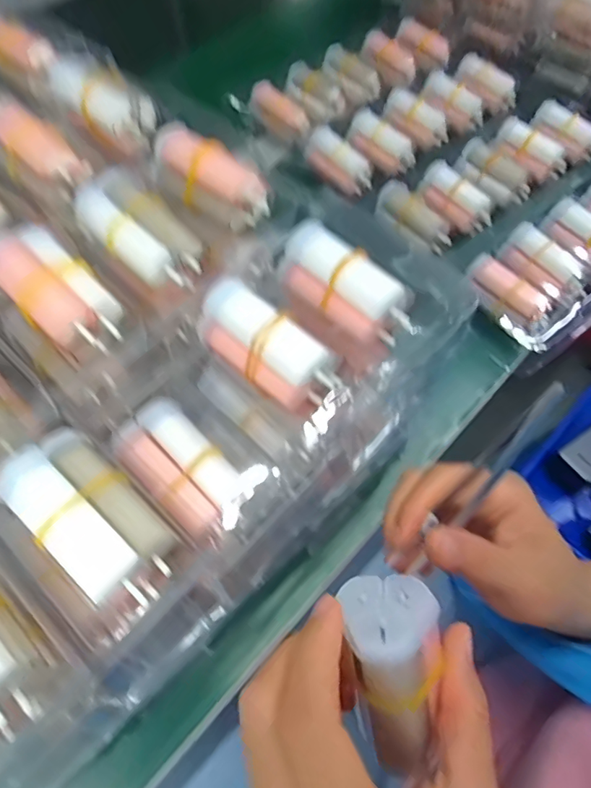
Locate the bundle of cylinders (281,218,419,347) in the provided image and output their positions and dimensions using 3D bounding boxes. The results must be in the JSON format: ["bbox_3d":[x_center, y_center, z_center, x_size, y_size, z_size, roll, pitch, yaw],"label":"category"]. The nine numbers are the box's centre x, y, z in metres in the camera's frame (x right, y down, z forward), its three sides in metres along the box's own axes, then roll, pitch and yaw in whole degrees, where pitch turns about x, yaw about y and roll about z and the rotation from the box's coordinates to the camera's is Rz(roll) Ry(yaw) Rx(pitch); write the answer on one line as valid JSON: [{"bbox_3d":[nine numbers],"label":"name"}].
[{"bbox_3d":[0.024,-0.053,0.233,0.026,0.024,0.072,-40,70,-21],"label":"bundle of cylinders"}]

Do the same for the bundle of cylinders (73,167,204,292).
[{"bbox_3d":[-0.079,-0.083,0.242,0.070,0.020,0.031,41,67,18],"label":"bundle of cylinders"}]

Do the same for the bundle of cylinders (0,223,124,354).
[{"bbox_3d":[-0.112,-0.050,0.223,0.034,0.018,0.070,-39,69,-20],"label":"bundle of cylinders"}]

